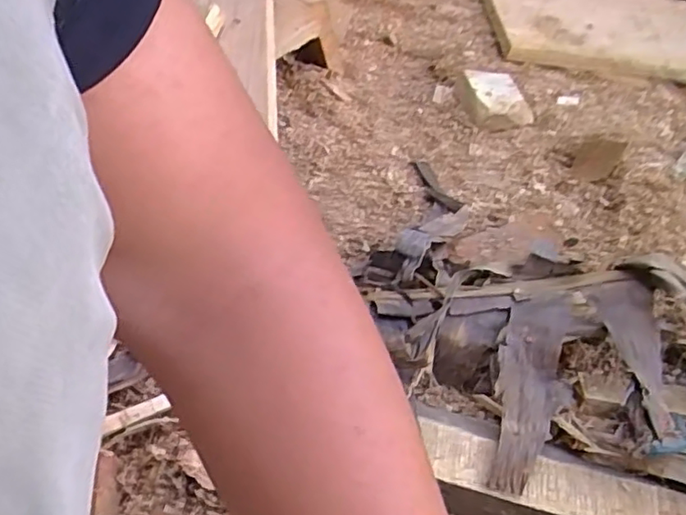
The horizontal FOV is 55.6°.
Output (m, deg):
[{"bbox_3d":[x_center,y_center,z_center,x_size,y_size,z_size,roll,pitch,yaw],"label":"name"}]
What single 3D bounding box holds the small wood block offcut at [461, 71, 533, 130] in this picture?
[{"bbox_3d":[0.167,-0.175,0.717,0.062,0.030,0.072,-12,50,-5],"label":"small wood block offcut"}]

